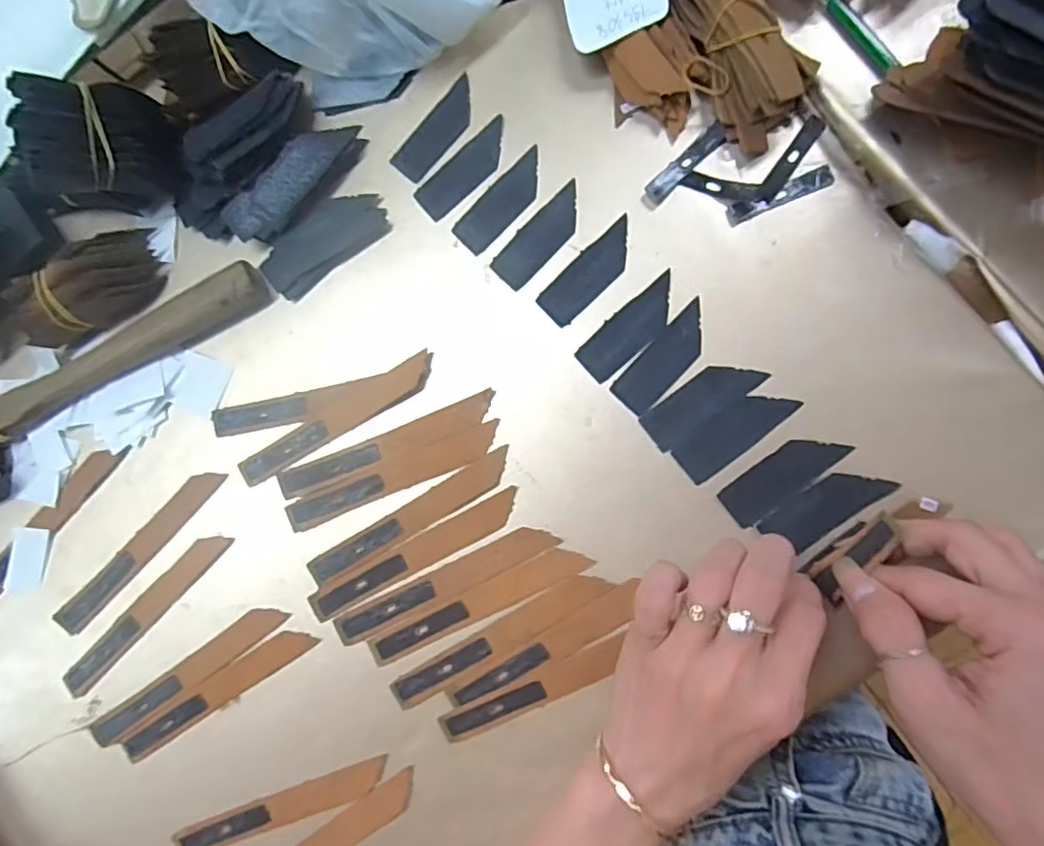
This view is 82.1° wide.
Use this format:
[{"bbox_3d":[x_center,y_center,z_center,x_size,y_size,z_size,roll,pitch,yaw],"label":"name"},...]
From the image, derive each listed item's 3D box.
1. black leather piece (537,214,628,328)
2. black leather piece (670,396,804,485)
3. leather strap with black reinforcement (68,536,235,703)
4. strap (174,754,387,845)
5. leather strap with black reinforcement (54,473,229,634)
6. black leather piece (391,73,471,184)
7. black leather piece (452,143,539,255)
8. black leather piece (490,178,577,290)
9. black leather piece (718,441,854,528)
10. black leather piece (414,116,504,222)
[{"bbox_3d":[0.037,-0.082,0.324,0.063,0.004,0.024,-44,81,2],"label":"black leather piece"},{"bbox_3d":[0.109,0.005,0.306,0.063,0.004,0.022,-36,82,3],"label":"black leather piece"},{"bbox_3d":[-0.215,0.108,0.342,0.124,0.004,0.019,-45,81,2],"label":"leather strap with black reinforcement"},{"bbox_3d":[-0.129,0.208,0.322,0.122,0.004,0.017,-22,83,5],"label":"strap"},{"bbox_3d":[-0.221,0.072,0.345,0.018,0.004,0.124,44,92,9],"label":"leather strap with black reinforcement"},{"bbox_3d":[-0.048,-0.169,0.345,0.022,0.004,0.064,41,91,9],"label":"black leather piece"},{"bbox_3d":[-0.010,-0.124,0.336,0.063,0.004,0.024,-44,81,2],"label":"black leather piece"},{"bbox_3d":[0.011,-0.103,0.331,0.023,0.004,0.063,45,92,9],"label":"black leather piece"},{"bbox_3d":[0.130,0.026,0.300,0.063,0.004,0.022,-37,82,3],"label":"black leather piece"},{"bbox_3d":[-0.032,-0.144,0.340,0.064,0.004,0.024,-41,82,2],"label":"black leather piece"}]

